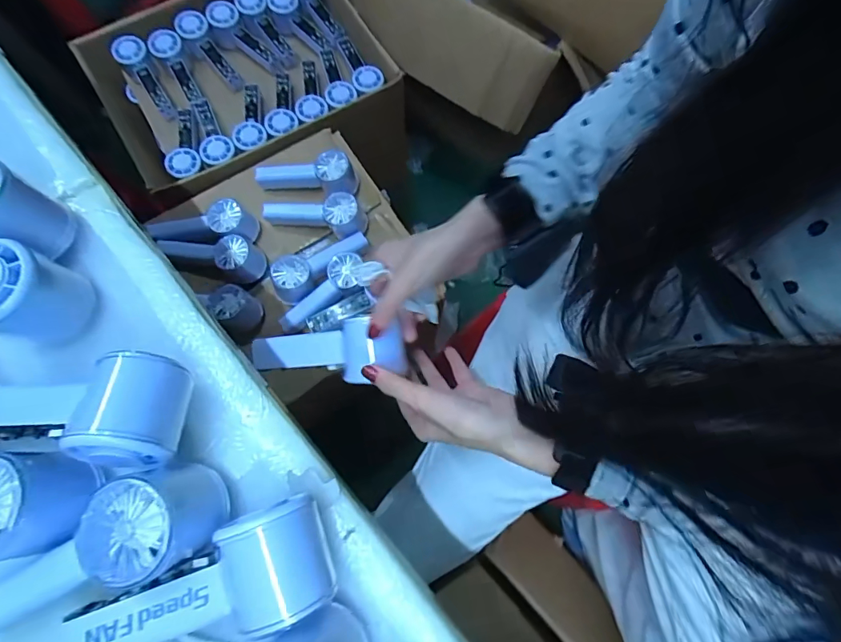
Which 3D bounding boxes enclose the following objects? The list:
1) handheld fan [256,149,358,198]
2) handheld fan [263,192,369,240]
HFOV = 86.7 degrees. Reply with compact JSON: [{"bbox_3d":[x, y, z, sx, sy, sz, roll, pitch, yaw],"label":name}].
[{"bbox_3d":[-0.179,-0.227,0.697,0.156,0.062,0.043,-5,75,-3],"label":"handheld fan"},{"bbox_3d":[-0.162,-0.159,0.677,0.153,0.060,0.056,3,75,-1],"label":"handheld fan"}]

